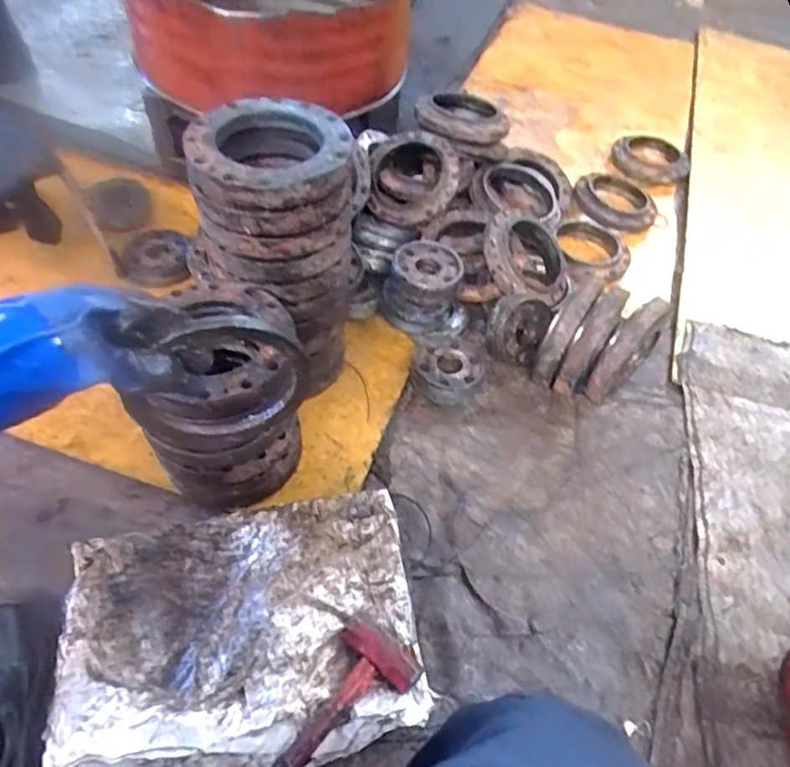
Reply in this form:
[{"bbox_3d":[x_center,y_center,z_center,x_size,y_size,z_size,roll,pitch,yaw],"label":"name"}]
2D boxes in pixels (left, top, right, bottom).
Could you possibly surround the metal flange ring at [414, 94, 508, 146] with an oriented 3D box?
[{"bbox_3d":[0.129,-0.529,1.216,0.179,0.053,0.174,4,50,-4],"label":"metal flange ring"}]

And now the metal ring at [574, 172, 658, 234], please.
[{"bbox_3d":[0.496,-0.408,1.372,0.181,0.052,0.175,4,50,-4],"label":"metal ring"}]

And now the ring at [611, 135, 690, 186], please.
[{"bbox_3d":[0.661,-0.584,1.572,0.198,0.041,0.237,26,52,14],"label":"ring"}]

